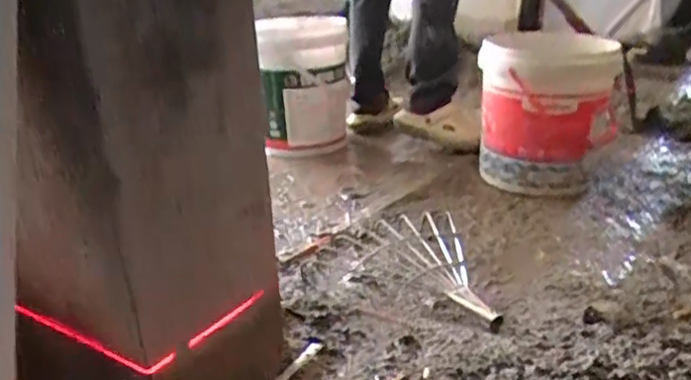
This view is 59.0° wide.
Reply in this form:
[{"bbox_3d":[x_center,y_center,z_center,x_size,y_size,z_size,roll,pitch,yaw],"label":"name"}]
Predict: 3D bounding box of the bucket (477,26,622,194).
[{"bbox_3d":[0.489,-0.172,1.471,0.286,0.351,0.315,9,23,33],"label":"bucket"}]

